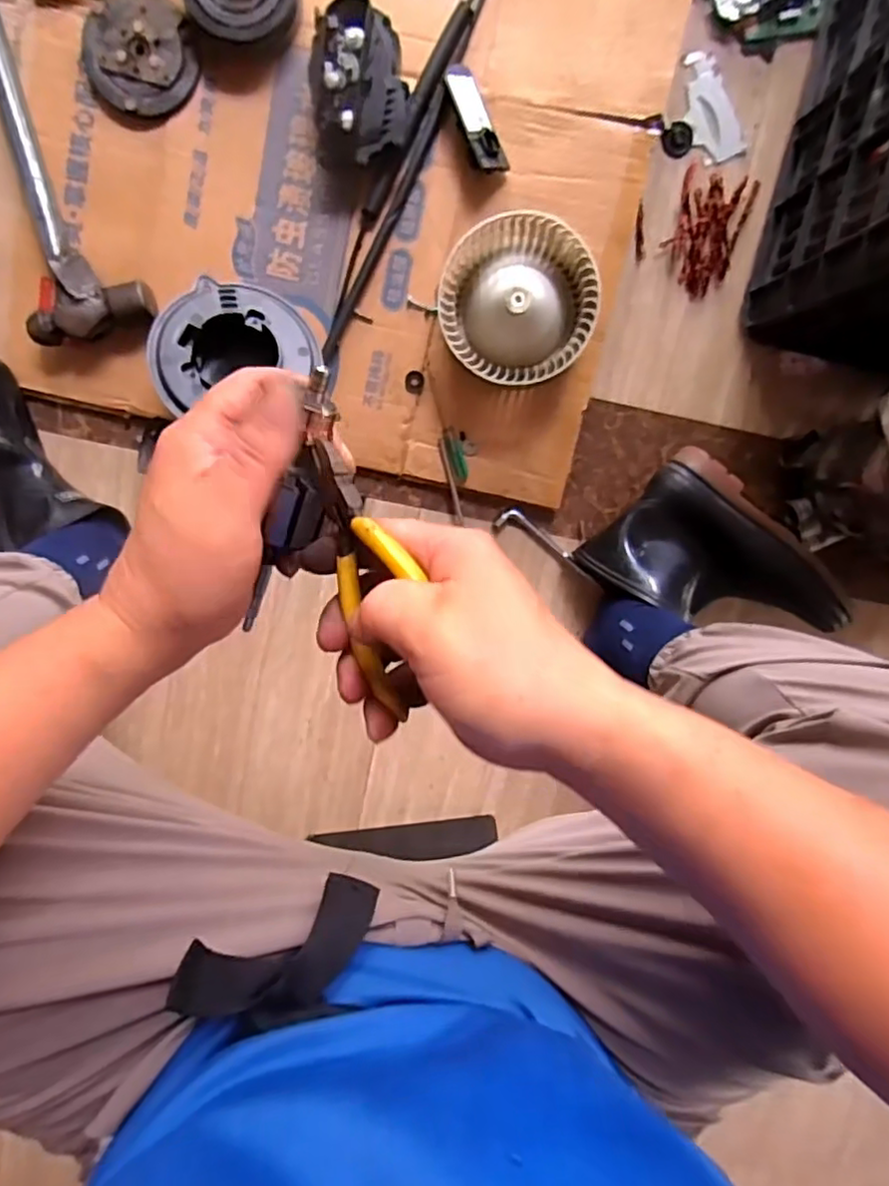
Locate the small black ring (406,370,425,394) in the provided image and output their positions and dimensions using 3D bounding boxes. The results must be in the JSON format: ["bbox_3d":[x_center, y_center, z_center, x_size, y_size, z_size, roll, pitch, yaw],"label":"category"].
[{"bbox_3d":[-0.031,-0.218,0.667,0.020,0.004,0.023,-2,99,3],"label":"small black ring"}]

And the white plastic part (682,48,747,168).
[{"bbox_3d":[0.256,-0.472,0.628,0.042,0.008,0.100,-24,97,6],"label":"white plastic part"}]

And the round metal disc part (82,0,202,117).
[{"bbox_3d":[-0.287,-0.509,0.611,0.098,0.015,0.105,0,99,2],"label":"round metal disc part"}]

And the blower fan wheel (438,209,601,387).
[{"bbox_3d":[0.068,-0.271,0.615,0.138,0.070,0.139,0,102,-1],"label":"blower fan wheel"}]

